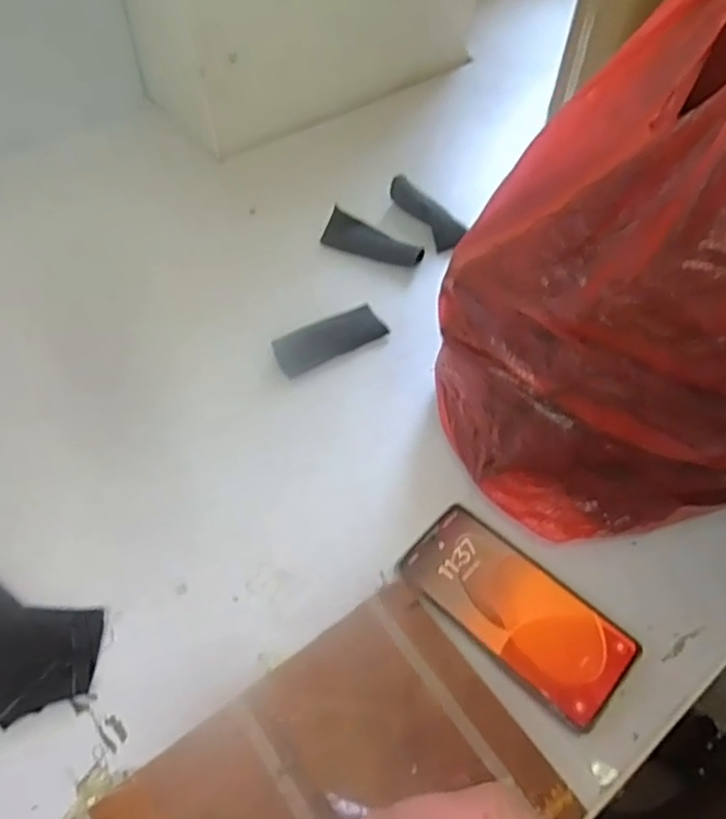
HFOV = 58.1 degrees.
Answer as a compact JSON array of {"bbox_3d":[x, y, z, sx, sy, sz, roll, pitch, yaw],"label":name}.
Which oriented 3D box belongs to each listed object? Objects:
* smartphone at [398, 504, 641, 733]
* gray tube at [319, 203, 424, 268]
[{"bbox_3d":[0.105,0.136,0.451,0.158,0.004,0.075,38,61,23],"label":"smartphone"},{"bbox_3d":[0.010,-0.172,0.667,0.101,0.025,0.034,22,55,14],"label":"gray tube"}]

